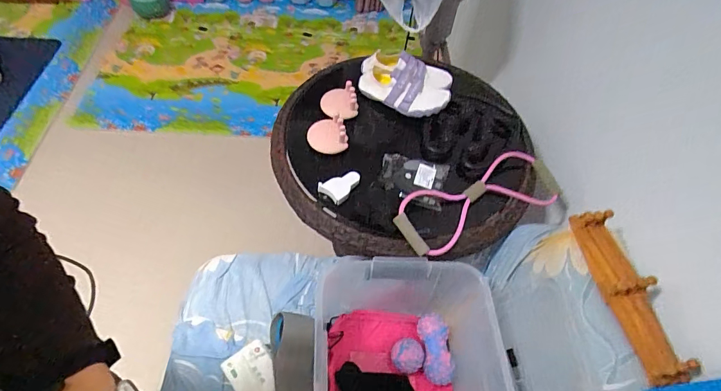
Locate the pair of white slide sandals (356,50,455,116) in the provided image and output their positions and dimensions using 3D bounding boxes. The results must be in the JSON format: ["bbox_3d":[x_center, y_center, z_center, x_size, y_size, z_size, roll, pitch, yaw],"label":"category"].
[{"bbox_3d":[0.114,-0.297,1.025,0.236,0.065,0.188,10,54,2],"label":"pair of white slide sandals"}]

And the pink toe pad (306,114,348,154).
[{"bbox_3d":[-0.076,-0.137,0.929,0.089,0.018,0.087,-22,78,-5],"label":"pink toe pad"}]

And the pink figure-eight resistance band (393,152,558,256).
[{"bbox_3d":[0.257,0.010,0.866,0.388,0.042,0.137,-20,59,-18],"label":"pink figure-eight resistance band"}]

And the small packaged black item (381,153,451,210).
[{"bbox_3d":[0.116,-0.038,0.886,0.143,0.025,0.125,15,55,6],"label":"small packaged black item"}]

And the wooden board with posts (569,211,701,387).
[{"bbox_3d":[0.462,0.162,0.683,0.091,0.074,0.290,-6,55,-9],"label":"wooden board with posts"}]

